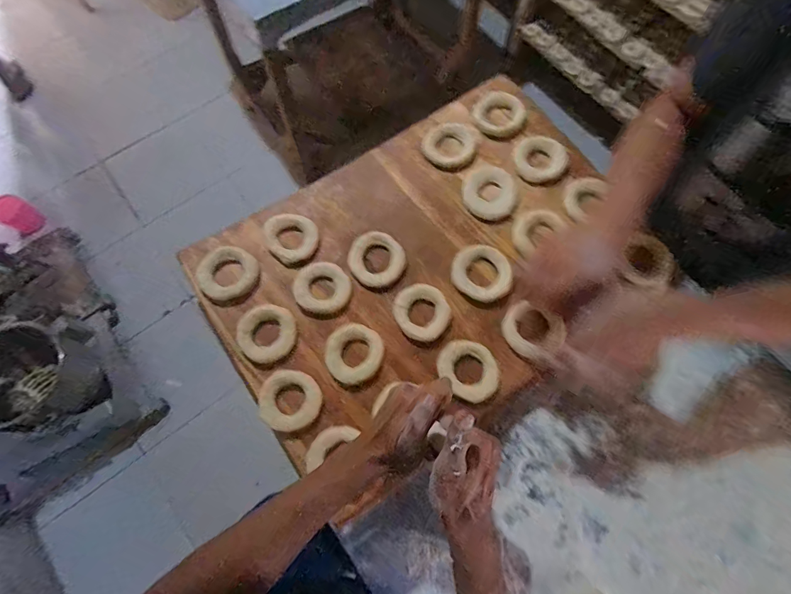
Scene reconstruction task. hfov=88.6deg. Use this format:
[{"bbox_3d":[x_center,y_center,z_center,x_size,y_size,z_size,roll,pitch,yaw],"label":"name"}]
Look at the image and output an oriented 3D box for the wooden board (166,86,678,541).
[{"bbox_3d":[0.047,-0.044,0.578,0.586,0.040,0.433,-35,78,-11],"label":"wooden board"}]

